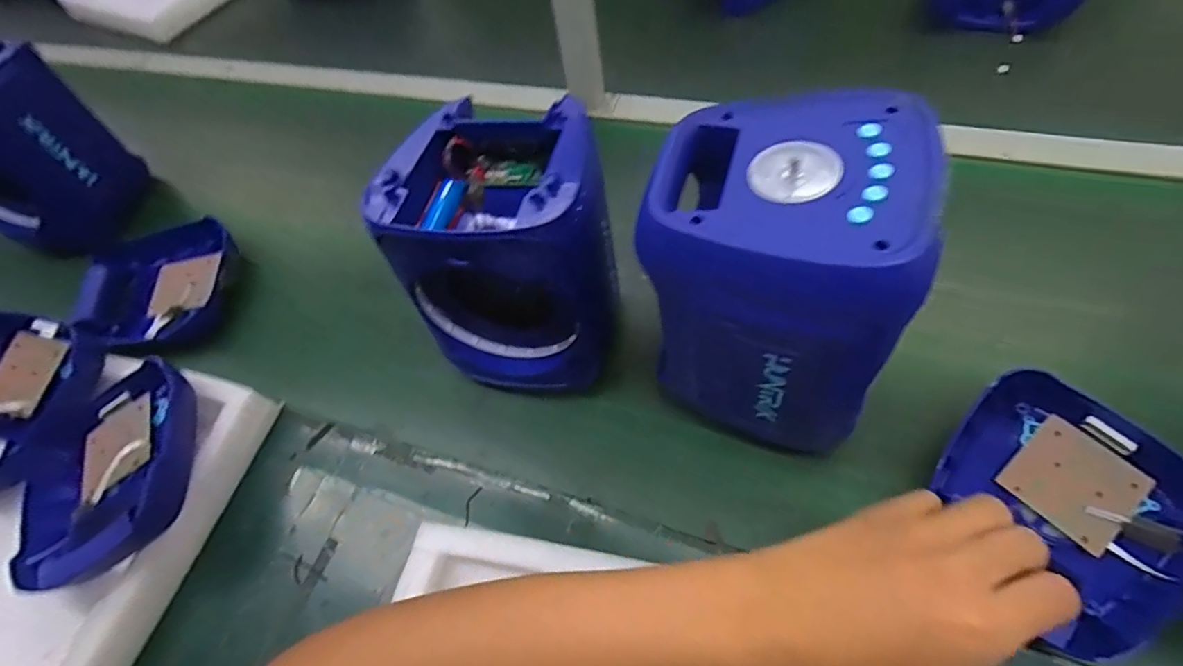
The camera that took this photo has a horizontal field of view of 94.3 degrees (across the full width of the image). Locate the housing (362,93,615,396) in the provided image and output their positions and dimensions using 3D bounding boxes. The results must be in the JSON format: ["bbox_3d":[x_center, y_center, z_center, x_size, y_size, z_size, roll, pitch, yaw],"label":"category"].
[{"bbox_3d":[-0.065,-0.064,0.484,0.165,0.209,0.147,3,54,5],"label":"housing"}]

